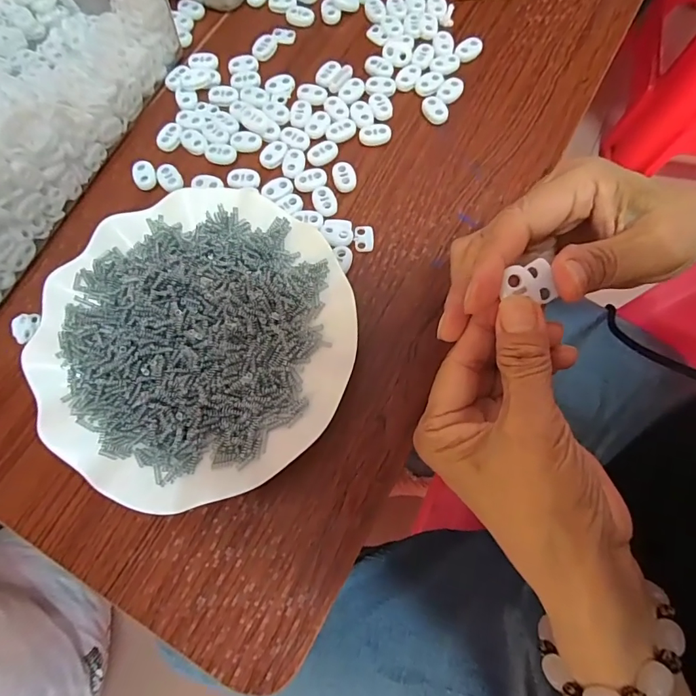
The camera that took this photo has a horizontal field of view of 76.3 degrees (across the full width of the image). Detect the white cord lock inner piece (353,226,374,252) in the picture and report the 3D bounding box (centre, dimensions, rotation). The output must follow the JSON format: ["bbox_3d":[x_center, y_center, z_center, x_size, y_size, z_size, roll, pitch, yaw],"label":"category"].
[{"bbox_3d":[0.011,-0.073,0.295,0.013,0.004,0.018,-1,74,1],"label":"white cord lock inner piece"}]

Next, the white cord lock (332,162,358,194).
[{"bbox_3d":[-0.002,-0.119,0.307,0.015,0.006,0.022,-10,74,-2],"label":"white cord lock"}]

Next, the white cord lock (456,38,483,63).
[{"bbox_3d":[0.091,-0.226,0.336,0.022,0.008,0.014,-27,75,-6],"label":"white cord lock"}]

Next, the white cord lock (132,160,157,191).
[{"bbox_3d":[-0.144,-0.122,0.314,0.016,0.004,0.023,-23,75,-5],"label":"white cord lock"}]

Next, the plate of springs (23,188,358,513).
[{"bbox_3d":[-0.090,-0.006,0.267,0.181,0.026,0.178,0,74,1],"label":"plate of springs"}]

